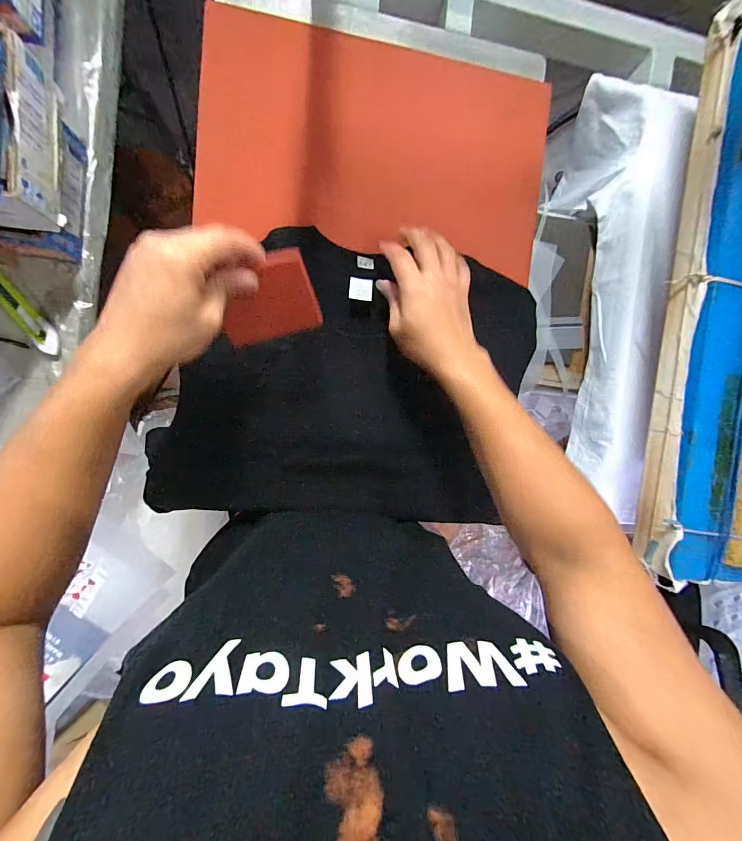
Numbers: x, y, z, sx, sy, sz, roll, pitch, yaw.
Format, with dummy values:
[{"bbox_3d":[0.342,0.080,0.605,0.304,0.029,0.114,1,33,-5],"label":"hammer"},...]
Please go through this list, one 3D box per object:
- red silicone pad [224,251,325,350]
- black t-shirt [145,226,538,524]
[{"bbox_3d":[-0.095,-0.107,0.347,0.088,0.080,0.008,-18,58,-3],"label":"red silicone pad"},{"bbox_3d":[-0.028,-0.037,0.470,0.440,0.035,0.330,5,93,-9],"label":"black t-shirt"}]

